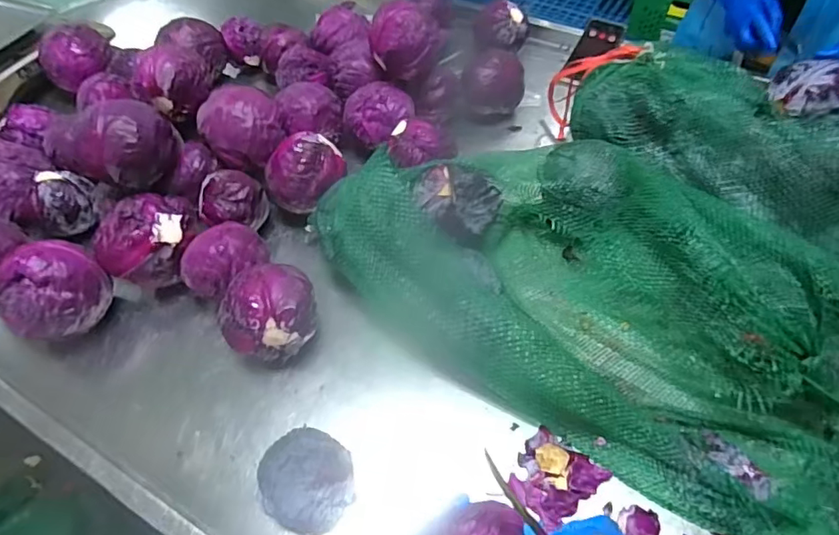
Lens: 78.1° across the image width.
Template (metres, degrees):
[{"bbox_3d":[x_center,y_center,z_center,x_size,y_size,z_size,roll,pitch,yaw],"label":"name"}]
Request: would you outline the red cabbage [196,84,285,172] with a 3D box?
[{"bbox_3d":[-0.273,-0.223,0.796,0.117,0.092,0.113,-16,54,-10],"label":"red cabbage"}]

